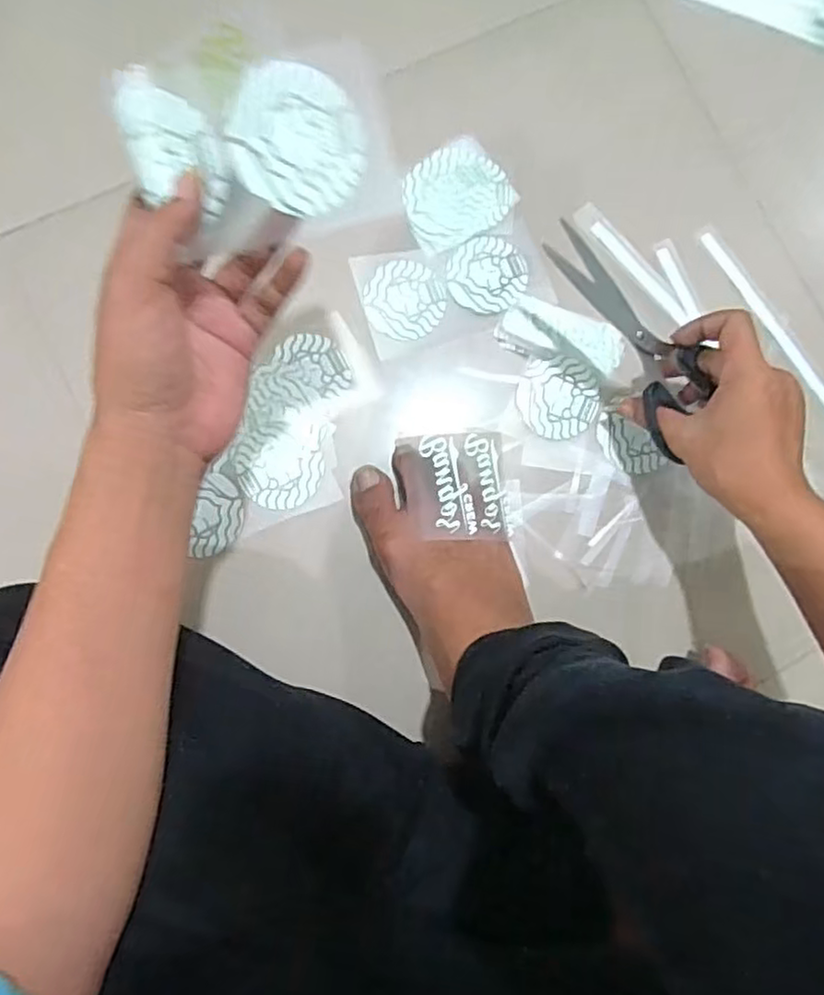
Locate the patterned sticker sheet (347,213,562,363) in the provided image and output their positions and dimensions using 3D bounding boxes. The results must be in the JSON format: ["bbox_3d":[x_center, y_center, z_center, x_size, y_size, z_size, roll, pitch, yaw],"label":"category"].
[{"bbox_3d":[0.035,-0.180,0.574,0.153,0.006,0.088,-18,85,-6],"label":"patterned sticker sheet"}]

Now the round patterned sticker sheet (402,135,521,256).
[{"bbox_3d":[0.035,-0.258,0.581,0.092,0.005,0.078,-32,87,-7],"label":"round patterned sticker sheet"}]

